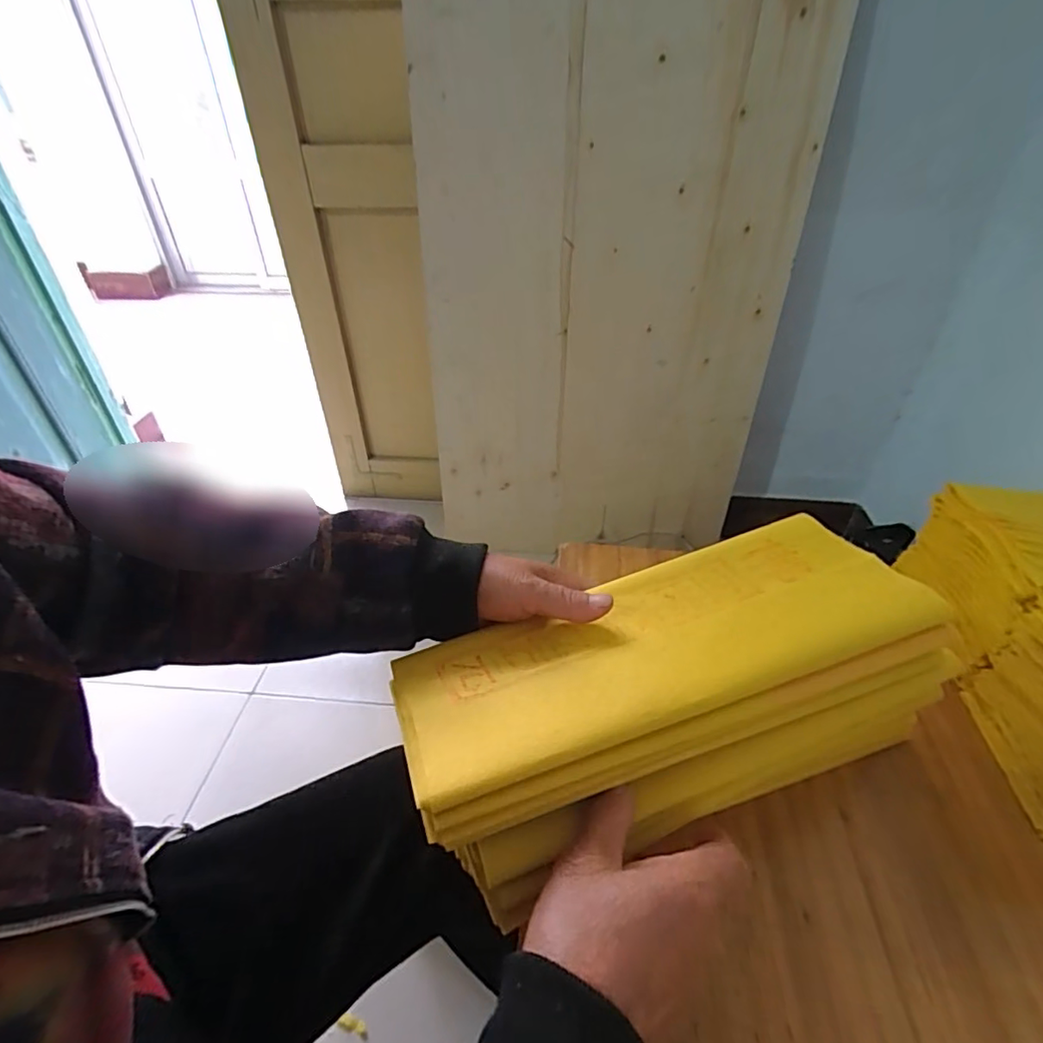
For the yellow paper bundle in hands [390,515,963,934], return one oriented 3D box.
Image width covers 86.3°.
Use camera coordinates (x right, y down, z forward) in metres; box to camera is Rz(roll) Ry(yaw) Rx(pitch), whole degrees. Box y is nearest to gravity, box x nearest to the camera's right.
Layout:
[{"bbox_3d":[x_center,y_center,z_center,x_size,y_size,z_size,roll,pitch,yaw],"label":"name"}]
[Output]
[{"bbox_3d":[0.093,0.096,0.338,0.315,0.071,0.143,-15,41,-15],"label":"yellow paper bundle in hands"}]

